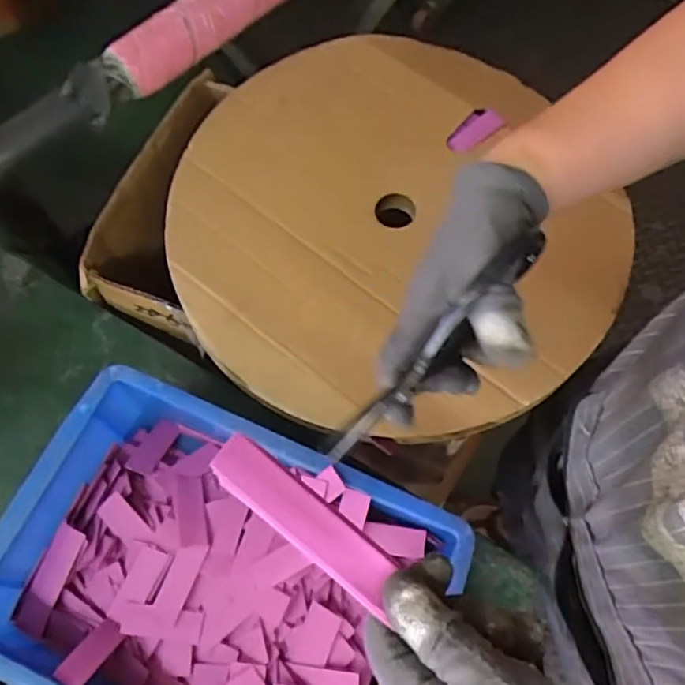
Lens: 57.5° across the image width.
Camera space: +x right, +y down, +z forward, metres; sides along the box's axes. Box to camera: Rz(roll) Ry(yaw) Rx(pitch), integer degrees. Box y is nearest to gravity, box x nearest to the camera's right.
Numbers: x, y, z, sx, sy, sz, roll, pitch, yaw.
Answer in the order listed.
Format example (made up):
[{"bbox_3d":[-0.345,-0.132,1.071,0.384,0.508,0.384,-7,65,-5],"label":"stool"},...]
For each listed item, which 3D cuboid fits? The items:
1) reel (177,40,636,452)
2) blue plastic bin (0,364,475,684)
[{"bbox_3d":[0.038,-0.107,0.538,0.354,0.038,0.381,0,68,-1],"label":"reel"},{"bbox_3d":[-0.084,0.167,0.447,0.289,0.087,0.208,22,70,8],"label":"blue plastic bin"}]

